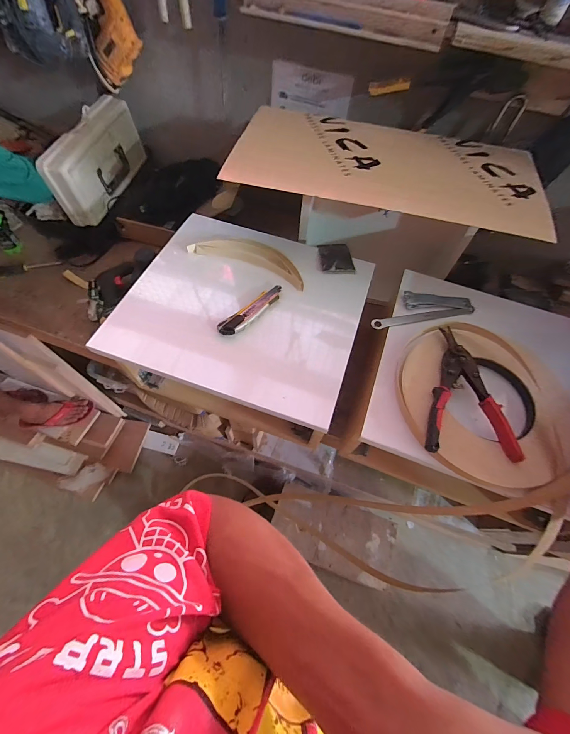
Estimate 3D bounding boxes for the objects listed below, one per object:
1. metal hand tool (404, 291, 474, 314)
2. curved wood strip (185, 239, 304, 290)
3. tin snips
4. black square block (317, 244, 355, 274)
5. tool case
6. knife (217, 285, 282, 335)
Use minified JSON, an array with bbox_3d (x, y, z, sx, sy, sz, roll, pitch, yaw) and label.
[{"bbox_3d":[0.313,-0.133,0.623,0.139,0.011,0.041,1,62,-3],"label":"metal hand tool"},{"bbox_3d":[-0.075,-0.234,0.648,0.253,0.019,0.075,18,62,5],"label":"curved wood strip"},{"bbox_3d":[0.288,0.030,0.502,0.132,0.032,0.226,6,62,-1],"label":"tin snips"},{"bbox_3d":[0.112,-0.244,0.678,0.072,0.011,0.103,-4,54,-7],"label":"black square block"},{"bbox_3d":[-0.522,-0.581,0.863,0.095,0.166,0.357,11,62,2],"label":"tool case"},{"bbox_3d":[-0.061,-0.110,0.581,0.032,0.012,0.152,41,66,16],"label":"knife"}]

